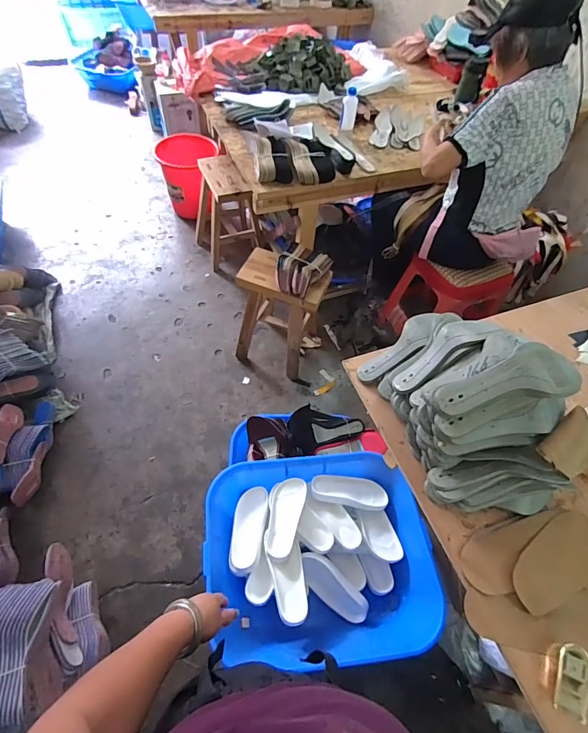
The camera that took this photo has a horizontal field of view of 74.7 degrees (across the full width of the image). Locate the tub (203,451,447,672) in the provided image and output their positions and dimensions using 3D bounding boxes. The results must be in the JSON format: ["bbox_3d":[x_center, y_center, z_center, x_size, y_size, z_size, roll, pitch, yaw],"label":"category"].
[{"bbox_3d":[0.068,0.513,1.086,0.598,0.156,0.506,-2,56,-6],"label":"tub"}]

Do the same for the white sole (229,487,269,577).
[{"bbox_3d":[-0.130,0.466,1.109,0.093,0.028,0.232,7,56,0],"label":"white sole"}]

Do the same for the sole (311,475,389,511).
[{"bbox_3d":[0.169,0.383,1.180,0.227,0.021,0.083,10,56,2],"label":"sole"}]

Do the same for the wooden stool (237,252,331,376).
[{"bbox_3d":[-0.051,-0.217,1.616,0.325,0.456,0.303,19,56,8],"label":"wooden stool"}]

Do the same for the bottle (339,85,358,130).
[{"bbox_3d":[0.216,-1.001,1.503,0.056,0.154,0.038,14,56,5],"label":"bottle"}]

